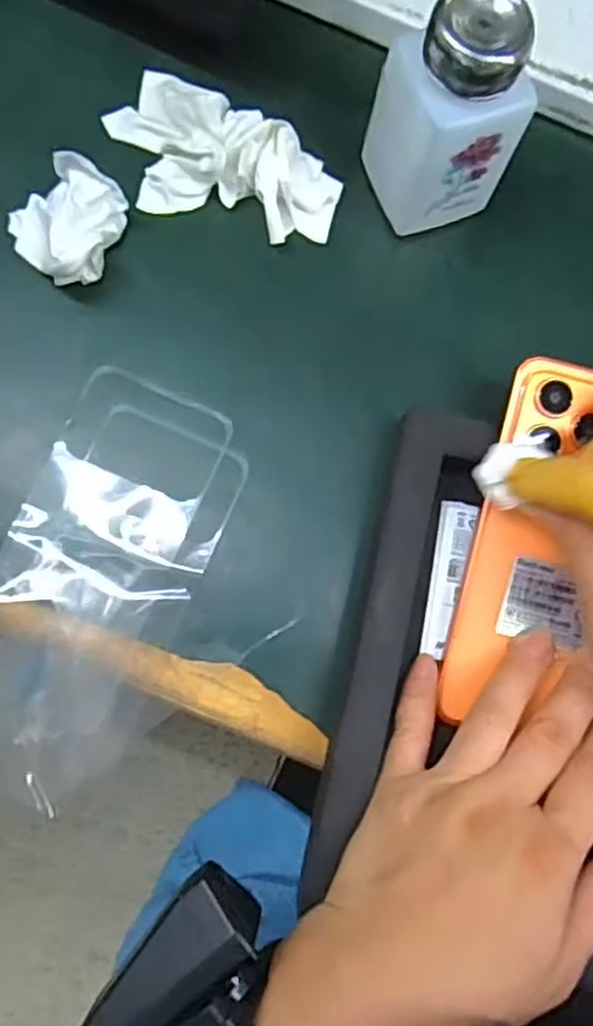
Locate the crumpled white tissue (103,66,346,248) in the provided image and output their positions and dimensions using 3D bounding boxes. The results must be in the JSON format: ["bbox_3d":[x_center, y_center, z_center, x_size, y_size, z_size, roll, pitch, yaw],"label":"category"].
[{"bbox_3d":[-0.034,-0.179,0.363,0.117,0.026,0.069,17,78,-2],"label":"crumpled white tissue"}]

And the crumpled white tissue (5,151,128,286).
[{"bbox_3d":[-0.108,-0.139,0.347,0.051,0.030,0.050,40,78,3],"label":"crumpled white tissue"}]

